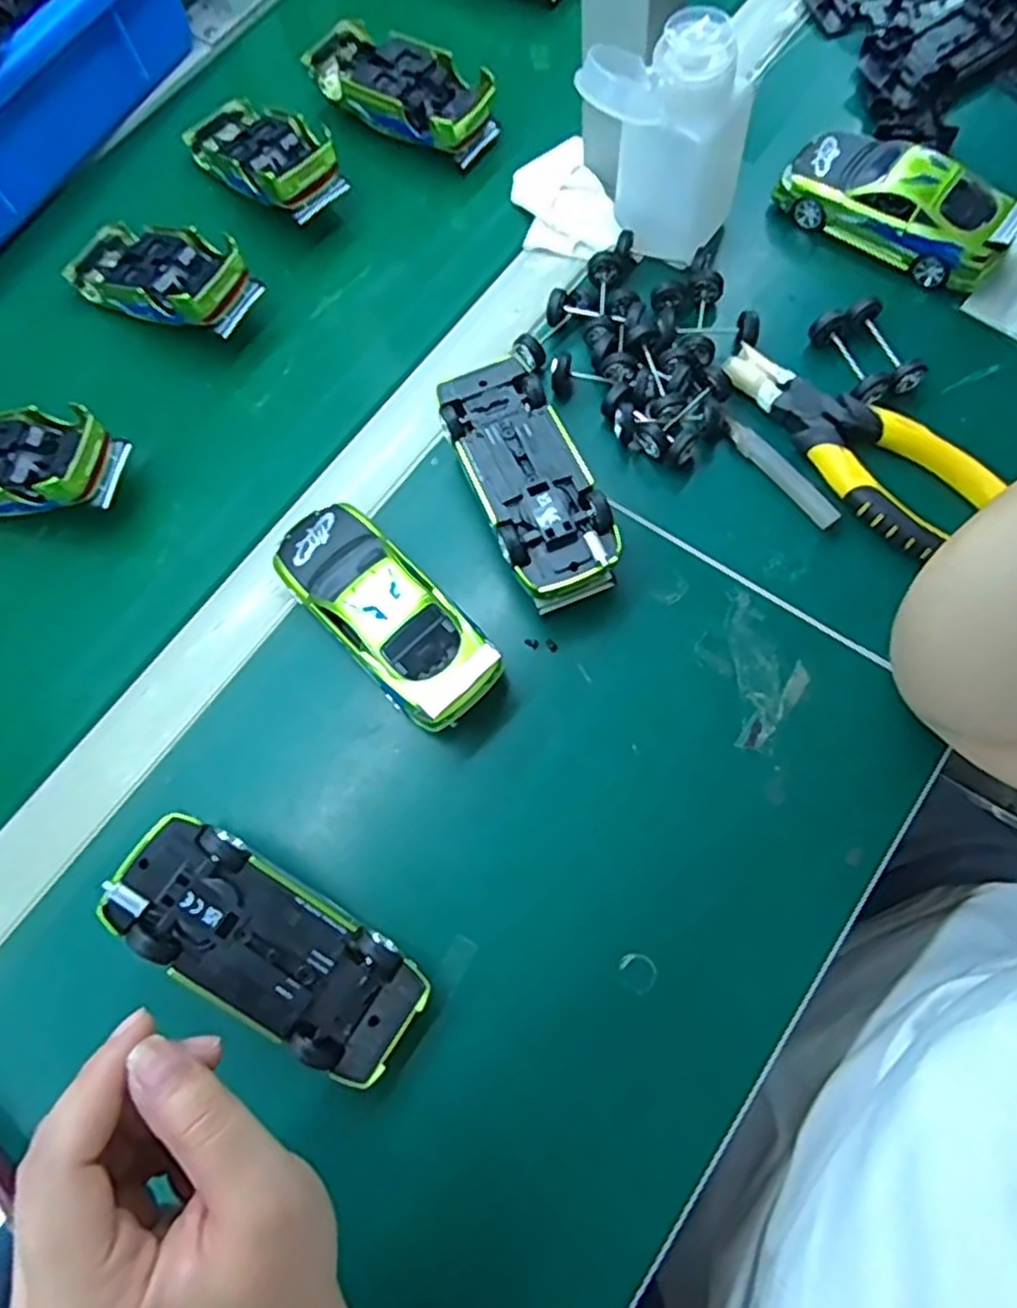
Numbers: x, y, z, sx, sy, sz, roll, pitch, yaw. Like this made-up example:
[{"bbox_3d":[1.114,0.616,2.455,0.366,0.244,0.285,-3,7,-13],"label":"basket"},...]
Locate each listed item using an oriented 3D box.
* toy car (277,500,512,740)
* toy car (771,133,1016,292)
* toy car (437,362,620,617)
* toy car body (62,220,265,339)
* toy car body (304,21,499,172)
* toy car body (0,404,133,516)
[{"bbox_3d":[-0.060,-0.020,0.360,0.054,0.040,0.127,-44,74,-11],"label":"toy car"},{"bbox_3d":[0.222,-0.258,0.424,0.130,0.038,0.051,36,77,14],"label":"toy car"},{"bbox_3d":[0.009,-0.086,0.378,0.056,0.036,0.129,-23,70,-4],"label":"toy car"},{"bbox_3d":[-0.210,-0.227,0.449,0.129,0.031,0.055,24,75,22],"label":"toy car body"},{"bbox_3d":[-0.071,-0.365,0.484,0.135,0.032,0.055,37,78,12],"label":"toy car body"},{"bbox_3d":[-0.274,-0.103,0.409,0.128,0.028,0.056,3,73,16],"label":"toy car body"}]

